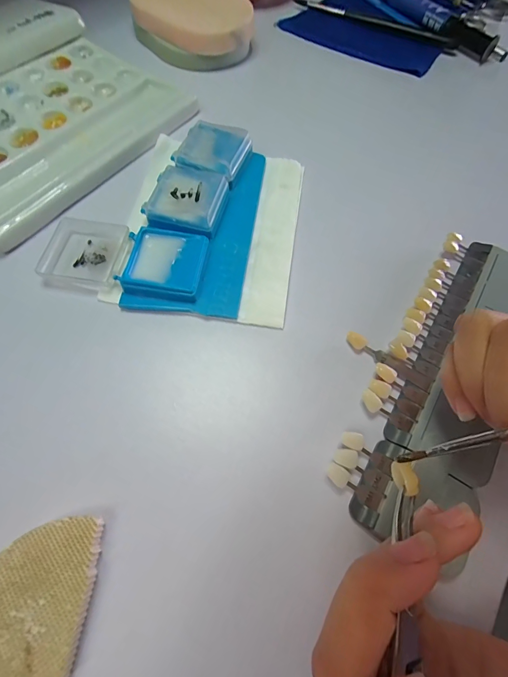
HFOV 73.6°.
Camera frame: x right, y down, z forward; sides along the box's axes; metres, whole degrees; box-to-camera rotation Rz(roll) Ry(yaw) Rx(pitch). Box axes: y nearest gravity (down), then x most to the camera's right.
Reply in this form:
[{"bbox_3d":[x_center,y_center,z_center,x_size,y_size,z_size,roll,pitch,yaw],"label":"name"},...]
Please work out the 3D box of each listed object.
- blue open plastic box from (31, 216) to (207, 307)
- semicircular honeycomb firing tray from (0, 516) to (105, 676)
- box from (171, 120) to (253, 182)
[{"bbox_3d":[-0.073,-0.047,0.195,0.089,0.011,0.044,13,64,3],"label":"blue open plastic box"},{"bbox_3d":[-0.085,0.107,0.123,0.042,0.006,0.074,5,64,-1],"label":"semicircular honeycomb firing tray"},{"bbox_3d":[-0.027,-0.126,0.229,0.045,0.018,0.045,22,65,7],"label":"box"}]

